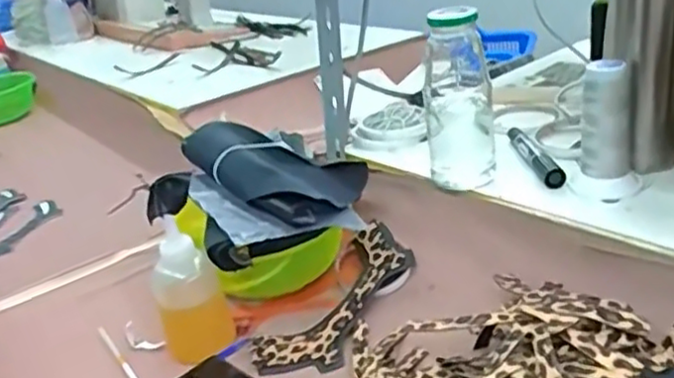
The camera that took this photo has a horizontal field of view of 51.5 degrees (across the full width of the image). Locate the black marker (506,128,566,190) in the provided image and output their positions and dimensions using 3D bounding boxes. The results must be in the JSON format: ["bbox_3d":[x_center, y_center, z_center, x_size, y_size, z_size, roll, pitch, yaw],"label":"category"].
[{"bbox_3d":[0.198,-0.038,0.703,0.023,0.019,0.130,-8,25,2],"label":"black marker"}]

